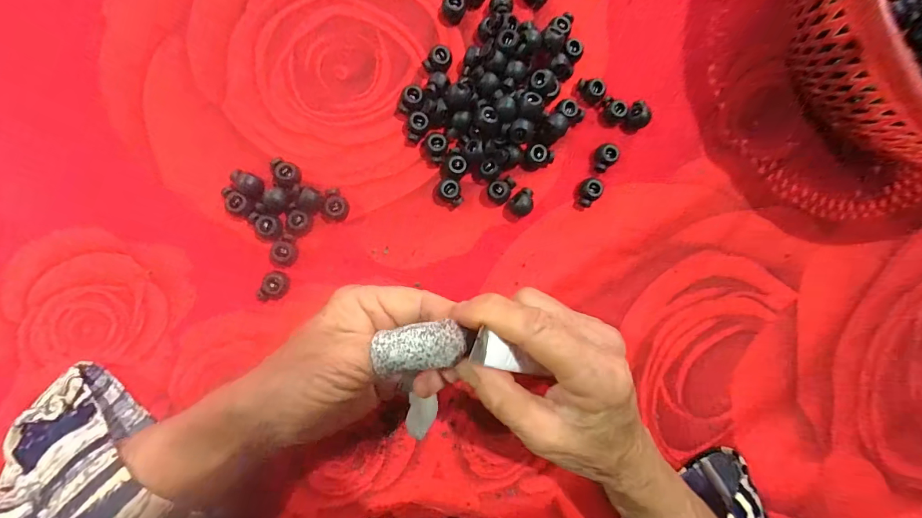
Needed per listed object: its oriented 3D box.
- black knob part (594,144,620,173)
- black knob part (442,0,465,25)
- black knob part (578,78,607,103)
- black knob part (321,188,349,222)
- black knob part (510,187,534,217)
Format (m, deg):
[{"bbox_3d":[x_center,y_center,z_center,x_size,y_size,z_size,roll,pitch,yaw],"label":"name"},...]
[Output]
[{"bbox_3d":[0.097,-0.068,0.271,0.013,0.013,0.017,34,86,-8],"label":"black knob part"},{"bbox_3d":[-0.005,-0.166,0.260,0.014,0.011,0.019,10,89,-9],"label":"black knob part"},{"bbox_3d":[0.087,-0.114,0.270,0.017,0.013,0.012,20,88,-8],"label":"black knob part"},{"bbox_3d":[-0.079,-0.033,0.251,0.015,0.011,0.019,18,88,-8],"label":"black knob part"},{"bbox_3d":[0.041,-0.037,0.263,0.013,0.014,0.021,36,85,-7],"label":"black knob part"}]

